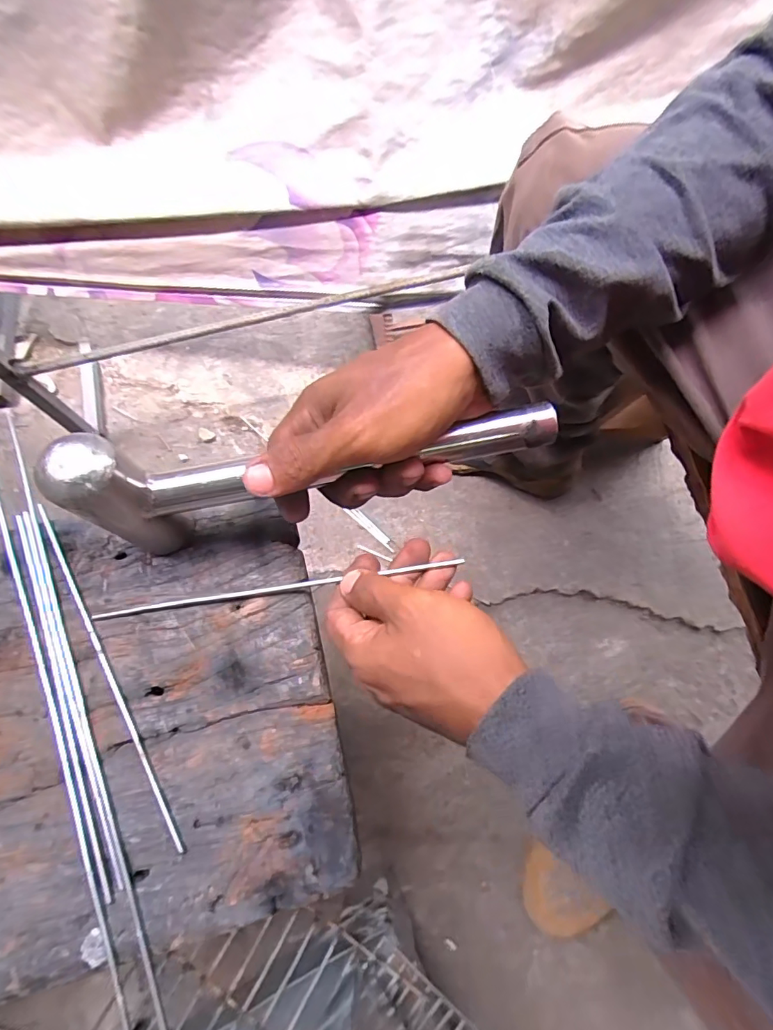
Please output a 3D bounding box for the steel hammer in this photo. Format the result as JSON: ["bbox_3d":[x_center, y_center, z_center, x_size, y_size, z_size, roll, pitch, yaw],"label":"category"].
[{"bbox_3d":[-0.031,-0.029,0.266,0.254,0.097,0.032,-11,71,-2],"label":"steel hammer"}]

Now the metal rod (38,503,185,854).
[{"bbox_3d":[-0.166,0.086,0.284,0.004,0.004,0.221,-30,74,-11],"label":"metal rod"}]

